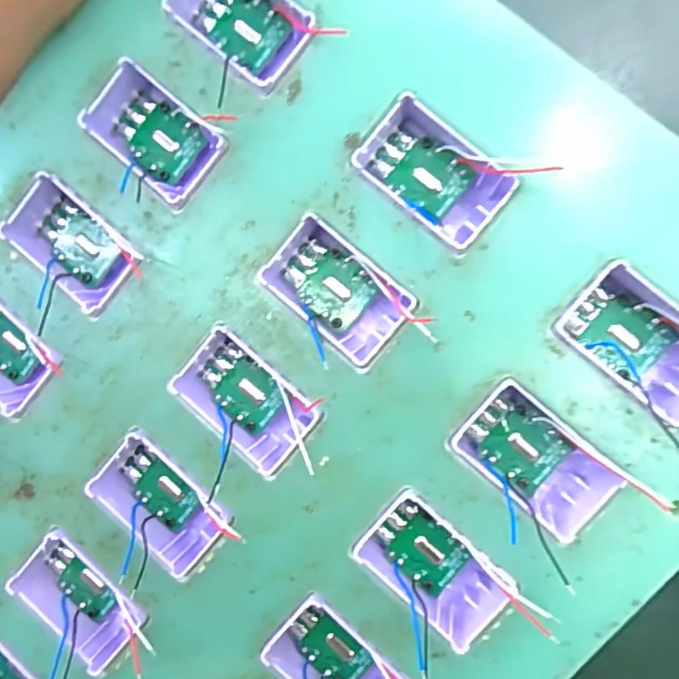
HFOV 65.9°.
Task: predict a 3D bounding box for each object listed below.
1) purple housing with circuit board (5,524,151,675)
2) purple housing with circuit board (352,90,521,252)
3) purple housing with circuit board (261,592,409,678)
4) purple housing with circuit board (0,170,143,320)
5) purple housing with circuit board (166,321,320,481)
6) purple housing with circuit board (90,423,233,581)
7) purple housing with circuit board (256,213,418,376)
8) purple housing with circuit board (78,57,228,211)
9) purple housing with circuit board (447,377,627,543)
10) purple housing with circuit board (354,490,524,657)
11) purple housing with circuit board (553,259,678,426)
[{"bbox_3d":[-0.062,0.062,0.127,0.032,0.011,0.020,39,97,5],"label":"purple housing with circuit board"},{"bbox_3d":[0.021,-0.036,0.114,0.032,0.011,0.020,41,97,5],"label":"purple housing with circuit board"},{"bbox_3d":[0.000,0.074,0.118,0.031,0.013,0.021,38,97,5],"label":"purple housing with circuit board"},{"bbox_3d":[-0.062,-0.023,0.126,0.034,0.011,0.019,42,97,4],"label":"purple housing with circuit board"},{"bbox_3d":[-0.021,0.013,0.120,0.033,0.011,0.020,41,97,5],"label":"purple housing with circuit board"},{"bbox_3d":[-0.041,0.037,0.124,0.032,0.013,0.021,37,97,5],"label":"purple housing with circuit board"},{"bbox_3d":[-0.001,-0.011,0.117,0.034,0.011,0.020,40,97,5],"label":"purple housing with circuit board"},{"bbox_3d":[-0.042,-0.047,0.122,0.032,0.011,0.019,39,97,5],"label":"purple housing with circuit board"},{"bbox_3d":[0.041,0.025,0.113,0.031,0.012,0.019,43,97,4],"label":"purple housing with circuit board"},{"bbox_3d":[0.021,0.049,0.116,0.032,0.012,0.020,41,97,5],"label":"purple housing with circuit board"},{"bbox_3d":[0.063,0.000,0.109,0.032,0.011,0.020,41,97,5],"label":"purple housing with circuit board"}]

